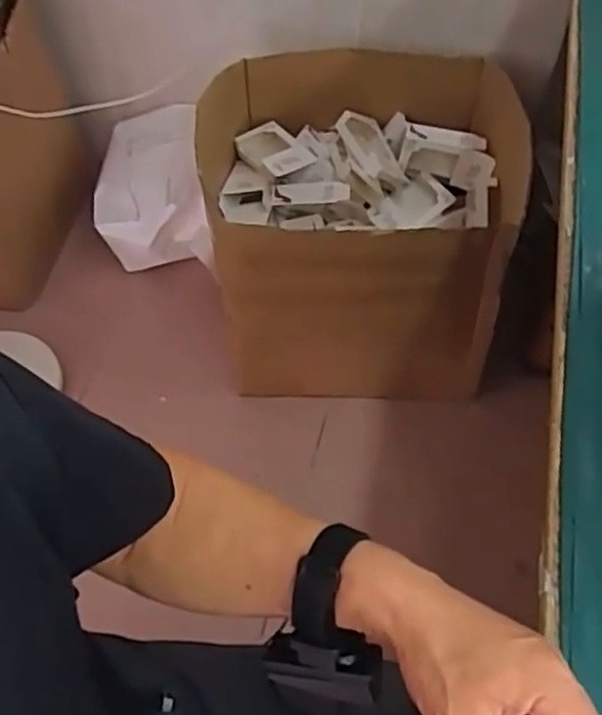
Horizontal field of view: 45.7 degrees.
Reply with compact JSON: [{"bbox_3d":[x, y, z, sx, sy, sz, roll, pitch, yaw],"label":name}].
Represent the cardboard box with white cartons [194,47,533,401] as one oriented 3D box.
[{"bbox_3d":[0.093,-0.252,1.417,0.606,0.447,0.506,2,53,3],"label":"cardboard box with white cartons"}]

